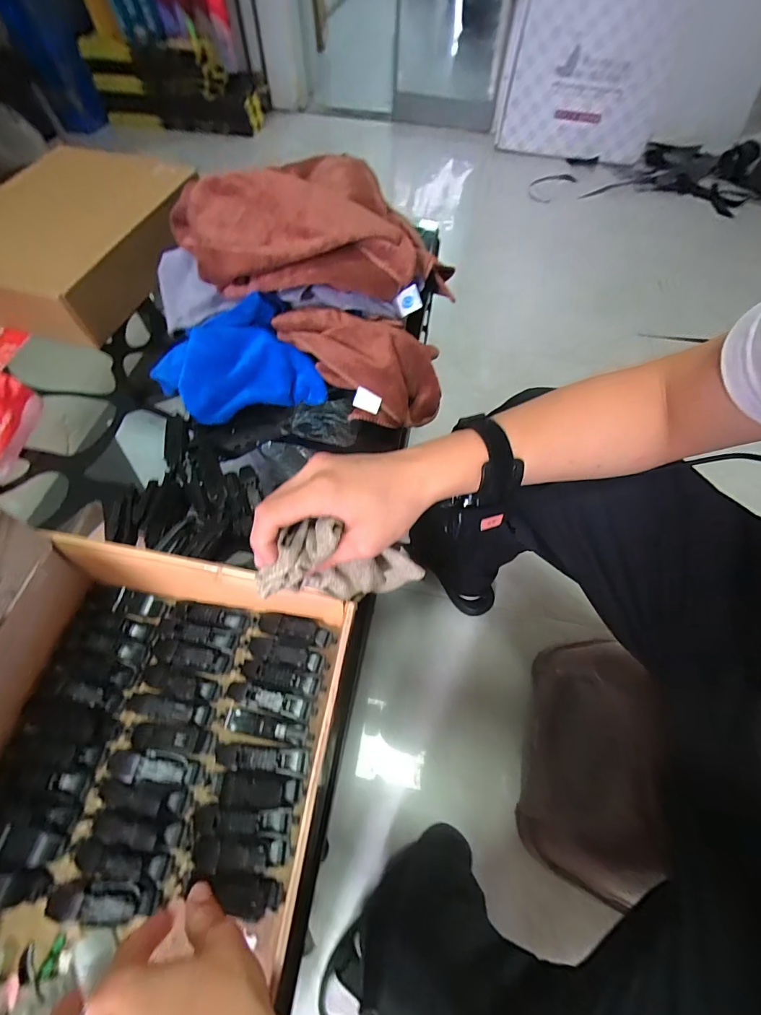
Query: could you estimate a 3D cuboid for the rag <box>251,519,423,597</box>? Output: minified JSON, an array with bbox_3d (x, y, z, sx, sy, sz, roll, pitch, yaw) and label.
[{"bbox_3d":[-0.024,0.047,0.318,0.130,0.073,0.038,18,51,-41],"label":"rag"}]

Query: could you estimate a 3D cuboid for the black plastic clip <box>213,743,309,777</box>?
[{"bbox_3d":[-0.100,0.207,0.331,0.077,0.027,0.019,4,61,1],"label":"black plastic clip"}]

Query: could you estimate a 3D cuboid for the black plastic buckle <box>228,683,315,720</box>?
[{"bbox_3d":[-0.096,0.168,0.350,0.076,0.018,0.016,11,62,5],"label":"black plastic buckle"}]

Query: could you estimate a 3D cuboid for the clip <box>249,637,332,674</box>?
[{"bbox_3d":[-0.088,0.136,0.371,0.077,0.022,0.019,13,62,6],"label":"clip"}]

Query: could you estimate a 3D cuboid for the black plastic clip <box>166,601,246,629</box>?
[{"bbox_3d":[-0.172,0.103,0.388,0.079,0.018,0.019,9,62,3],"label":"black plastic clip"}]

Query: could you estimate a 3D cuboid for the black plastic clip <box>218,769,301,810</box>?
[{"bbox_3d":[-0.095,0.224,0.318,0.060,0.011,0.024,13,61,-13],"label":"black plastic clip"}]

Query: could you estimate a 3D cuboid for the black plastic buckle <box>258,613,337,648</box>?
[{"bbox_3d":[-0.081,0.115,0.382,0.076,0.021,0.020,11,62,5],"label":"black plastic buckle"}]

